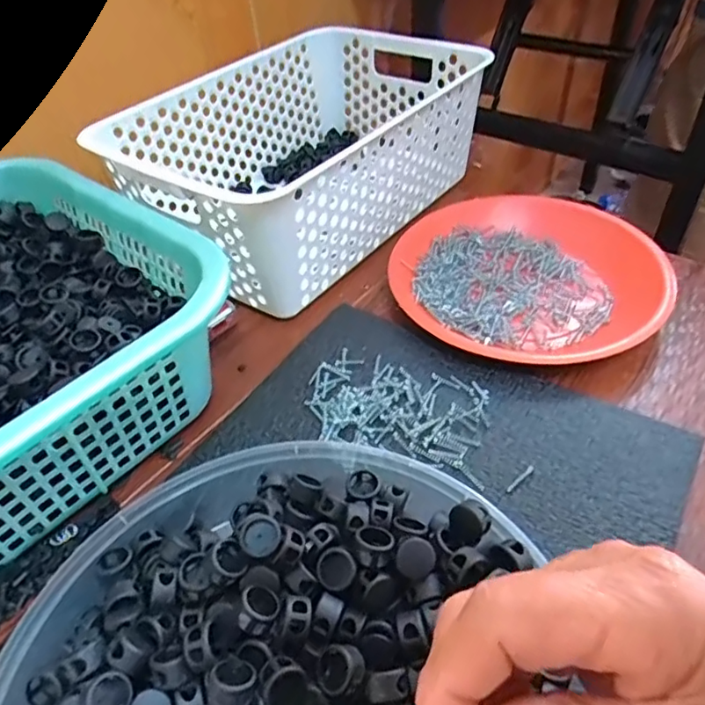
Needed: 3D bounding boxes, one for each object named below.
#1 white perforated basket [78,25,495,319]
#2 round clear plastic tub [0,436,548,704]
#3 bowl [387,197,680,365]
[{"bbox_3d":[-0.040,-0.170,0.496,0.198,0.107,0.289,30,54,29],"label":"white perforated basket"},{"bbox_3d":[-0.036,0.138,0.229,0.213,0.052,0.224,-2,46,2],"label":"round clear plastic tub"},{"bbox_3d":[0.125,-0.057,0.421,0.184,0.034,0.175,-2,46,2],"label":"bowl"}]

